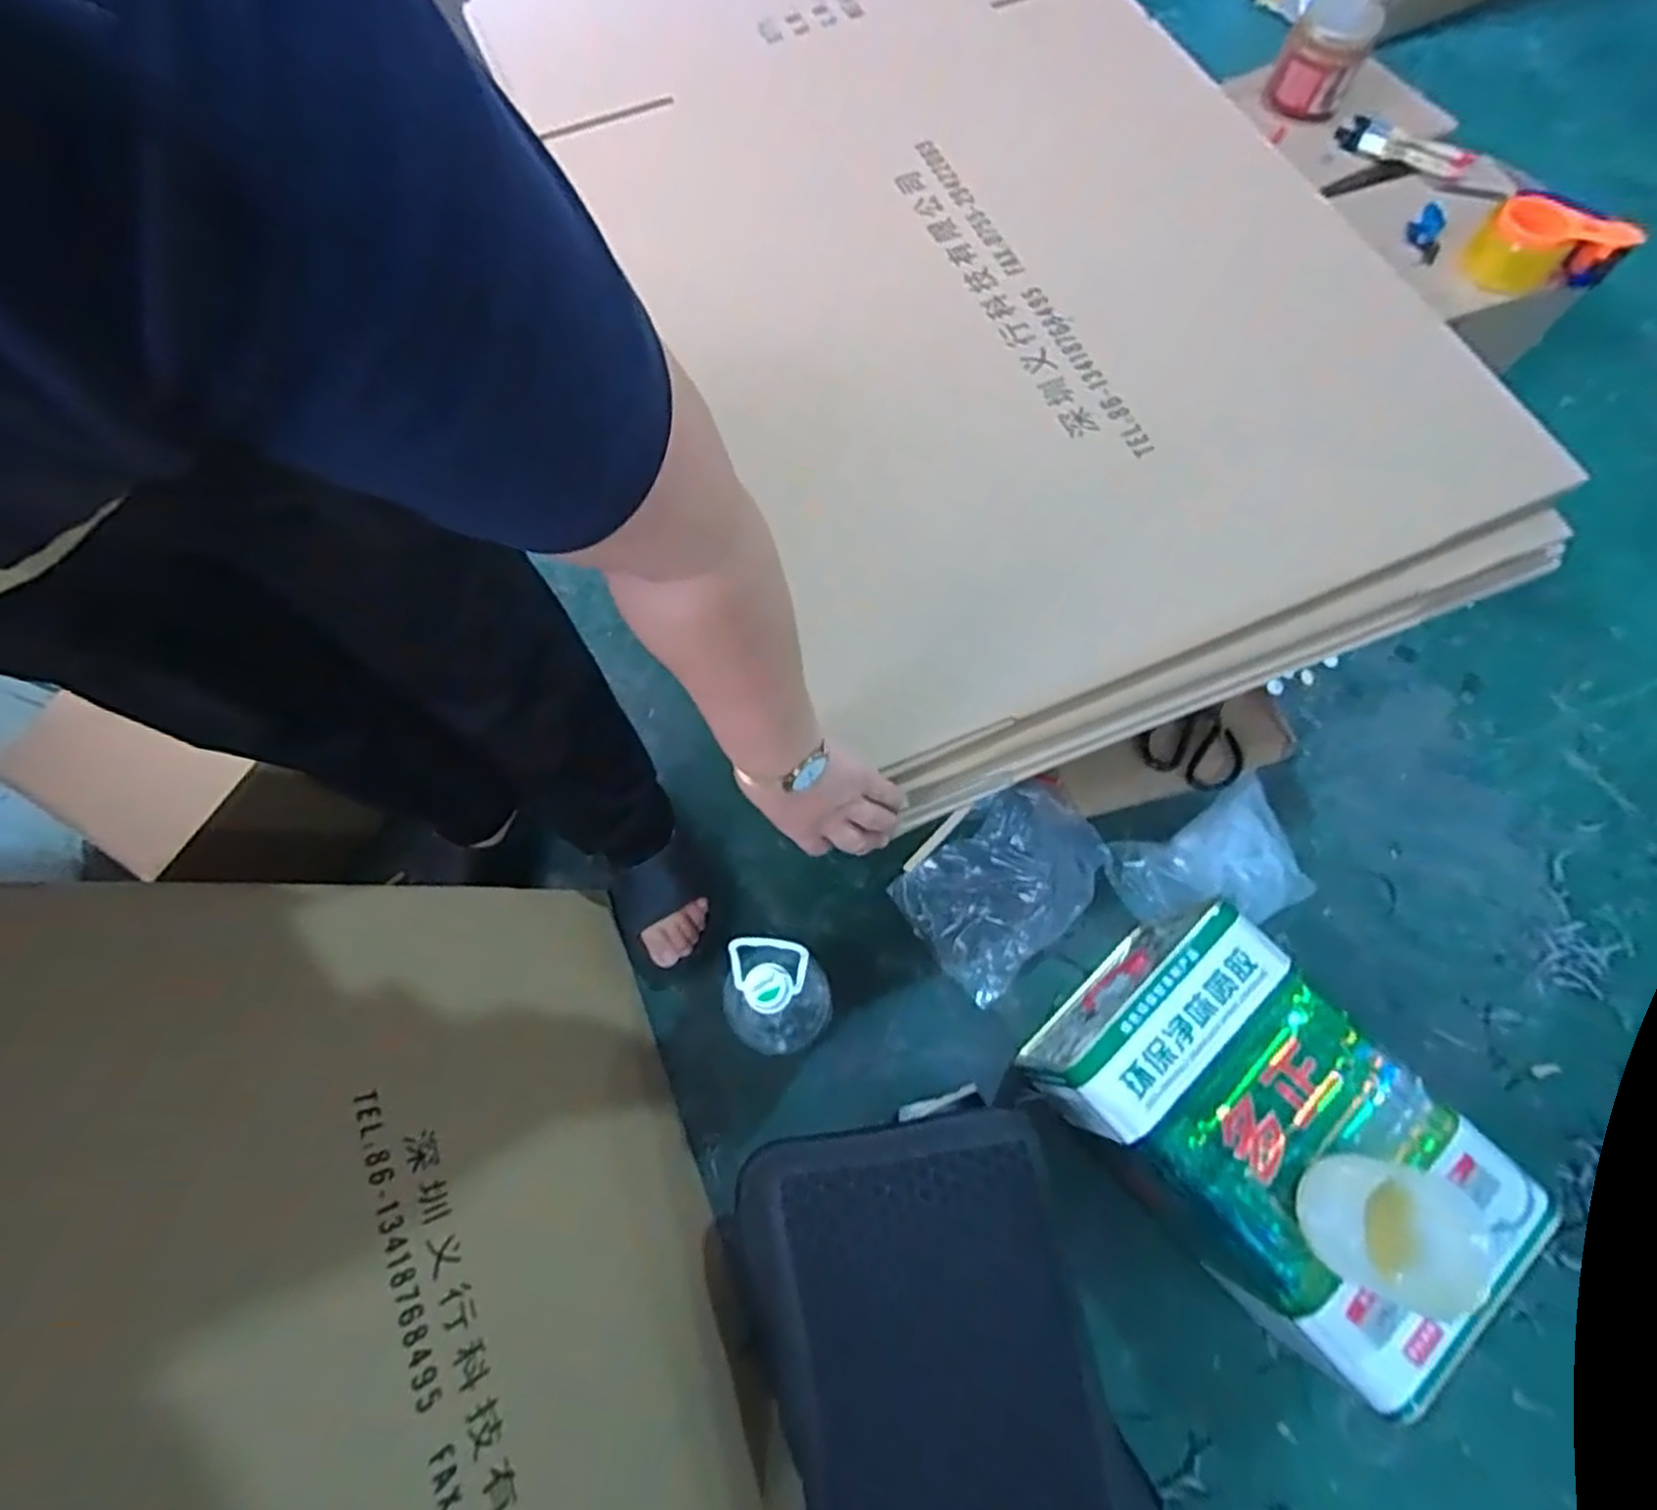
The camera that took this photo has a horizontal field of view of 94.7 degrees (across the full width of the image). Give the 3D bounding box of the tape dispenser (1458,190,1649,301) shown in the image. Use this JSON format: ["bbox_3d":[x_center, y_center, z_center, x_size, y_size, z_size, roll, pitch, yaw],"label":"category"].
[{"bbox_3d":[0.847,-0.600,0.904,0.081,0.079,0.147,-42,74,-13],"label":"tape dispenser"}]

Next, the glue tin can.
[{"bbox_3d":[0.412,0.358,0.758,0.245,0.249,0.345,-42,74,-12],"label":"glue tin can"}]

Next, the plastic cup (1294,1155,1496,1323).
[{"bbox_3d":[0.420,0.359,0.577,0.080,0.099,0.092,-2,70,1],"label":"plastic cup"}]

